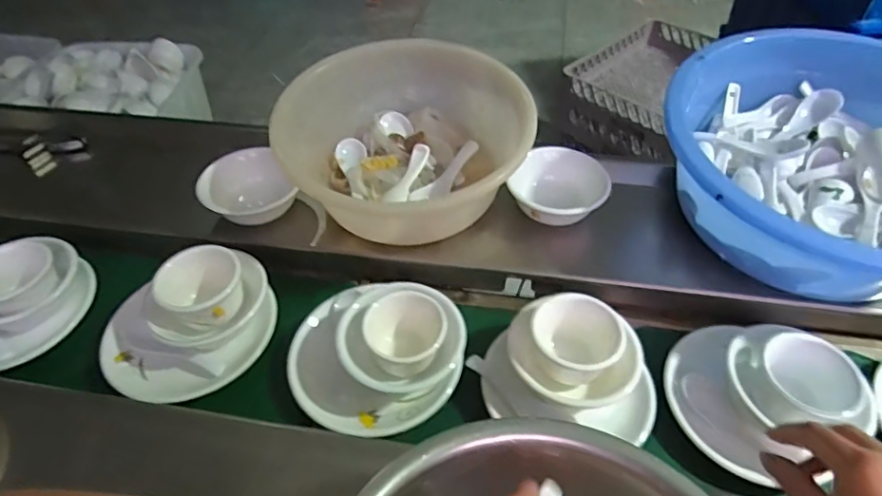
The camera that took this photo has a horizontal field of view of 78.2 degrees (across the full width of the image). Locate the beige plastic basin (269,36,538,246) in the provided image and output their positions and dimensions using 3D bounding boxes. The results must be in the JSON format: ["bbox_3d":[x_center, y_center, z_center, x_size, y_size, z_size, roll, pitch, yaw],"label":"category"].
[{"bbox_3d":[-0.033,-0.121,0.608,0.262,0.112,0.218,13,48,12],"label":"beige plastic basin"}]

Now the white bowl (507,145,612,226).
[{"bbox_3d":[0.130,-0.066,0.604,0.099,0.049,0.099,0,47,0],"label":"white bowl"}]

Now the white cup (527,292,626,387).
[{"bbox_3d":[0.121,0.082,0.492,0.079,0.049,0.075,16,49,15],"label":"white cup"}]

